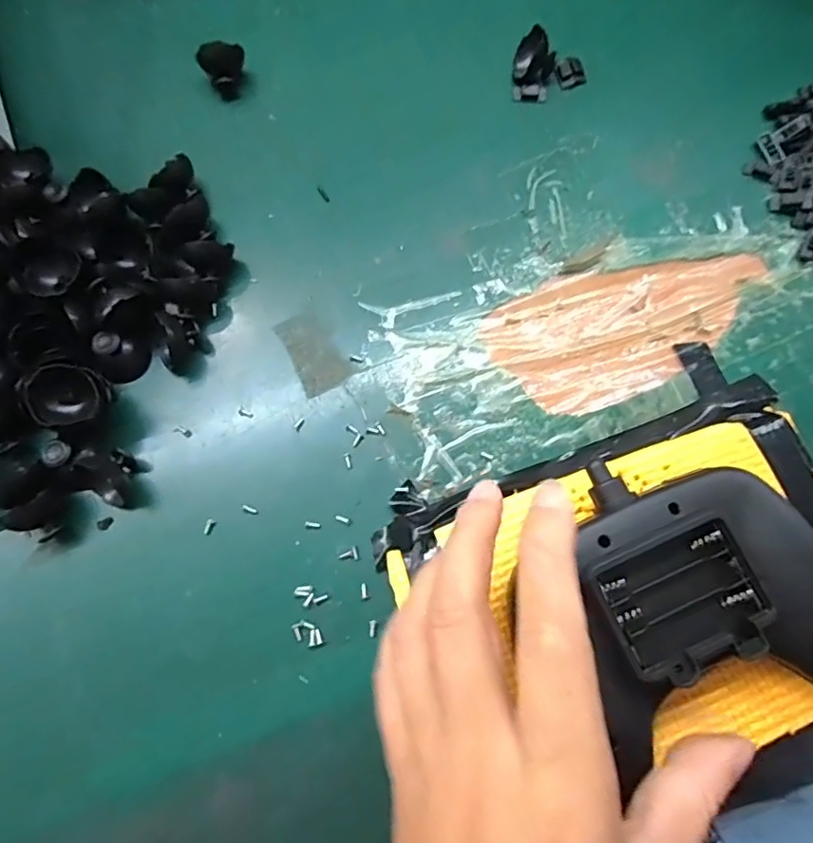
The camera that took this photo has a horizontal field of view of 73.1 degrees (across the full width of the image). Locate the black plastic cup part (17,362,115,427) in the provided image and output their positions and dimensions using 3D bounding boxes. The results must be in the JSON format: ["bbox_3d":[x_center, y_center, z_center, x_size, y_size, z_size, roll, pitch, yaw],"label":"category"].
[{"bbox_3d":[-0.150,-0.012,0.241,0.030,0.016,0.030,10,63,-19],"label":"black plastic cup part"}]

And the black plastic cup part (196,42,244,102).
[{"bbox_3d":[-0.107,-0.205,0.319,0.024,0.023,0.019,-6,73,-1],"label":"black plastic cup part"}]

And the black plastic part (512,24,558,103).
[{"bbox_3d":[0.074,-0.206,0.316,0.023,0.019,0.034,7,74,3],"label":"black plastic part"}]

